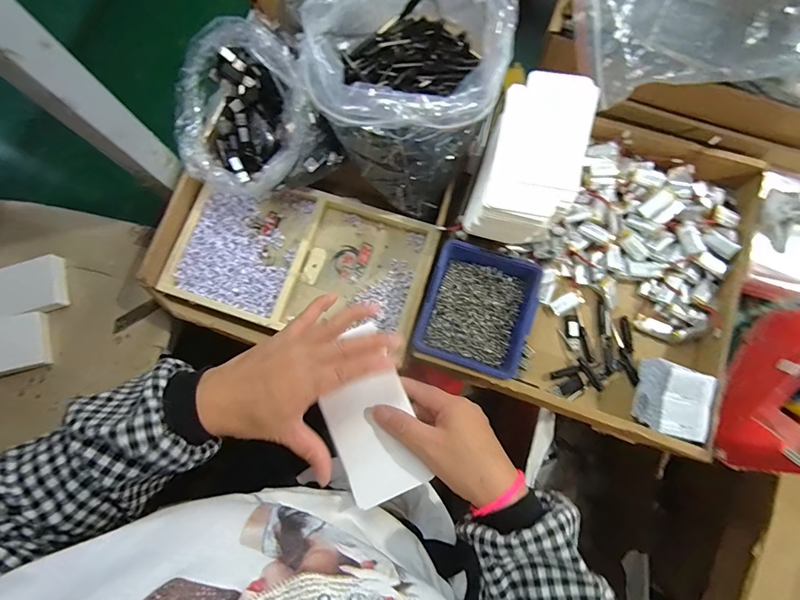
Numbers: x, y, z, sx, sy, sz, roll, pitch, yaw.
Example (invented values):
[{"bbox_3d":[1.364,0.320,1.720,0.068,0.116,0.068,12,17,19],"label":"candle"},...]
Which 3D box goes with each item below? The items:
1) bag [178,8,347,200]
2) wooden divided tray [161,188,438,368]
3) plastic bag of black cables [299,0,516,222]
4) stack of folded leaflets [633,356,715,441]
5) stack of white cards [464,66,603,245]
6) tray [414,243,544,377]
[{"bbox_3d":[-0.199,-0.230,0.504,0.172,0.138,0.197,-31,79,-5],"label":"bag"},{"bbox_3d":[-0.128,-0.055,0.514,0.331,0.051,0.189,15,78,4],"label":"wooden divided tray"},{"bbox_3d":[0.008,-0.251,0.453,0.203,0.191,0.228,14,78,4],"label":"plastic bag of black cables"},{"bbox_3d":[0.320,0.116,0.456,0.058,0.062,0.081,16,79,5],"label":"stack of folded leaflets"},{"bbox_3d":[0.150,-0.158,0.457,0.102,0.073,0.188,18,79,5],"label":"stack of white cards"},{"bbox_3d":[0.094,0.013,0.485,0.125,0.053,0.142,19,79,5],"label":"tray"}]

